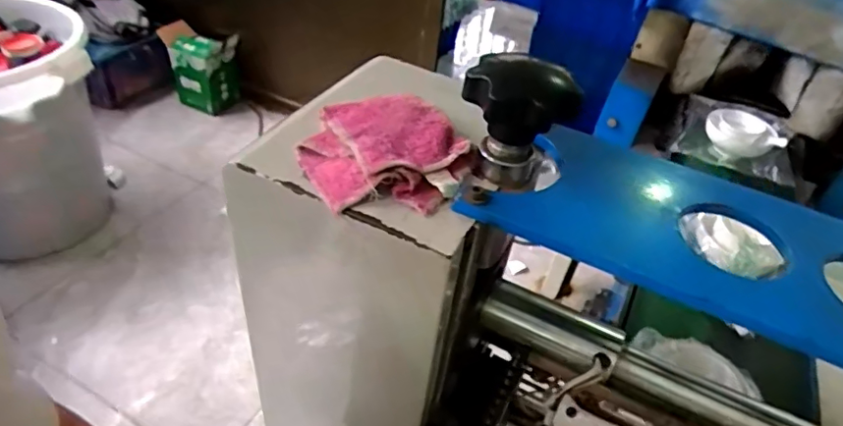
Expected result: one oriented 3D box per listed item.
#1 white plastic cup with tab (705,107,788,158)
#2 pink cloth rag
[{"bbox_3d":[0.567,-0.147,0.979,0.111,0.040,0.111,4,41,-3],"label":"white plastic cup with tab"},{"bbox_3d":[-0.025,-0.045,0.387,0.113,0.024,0.110,-10,44,-18],"label":"pink cloth rag"}]

